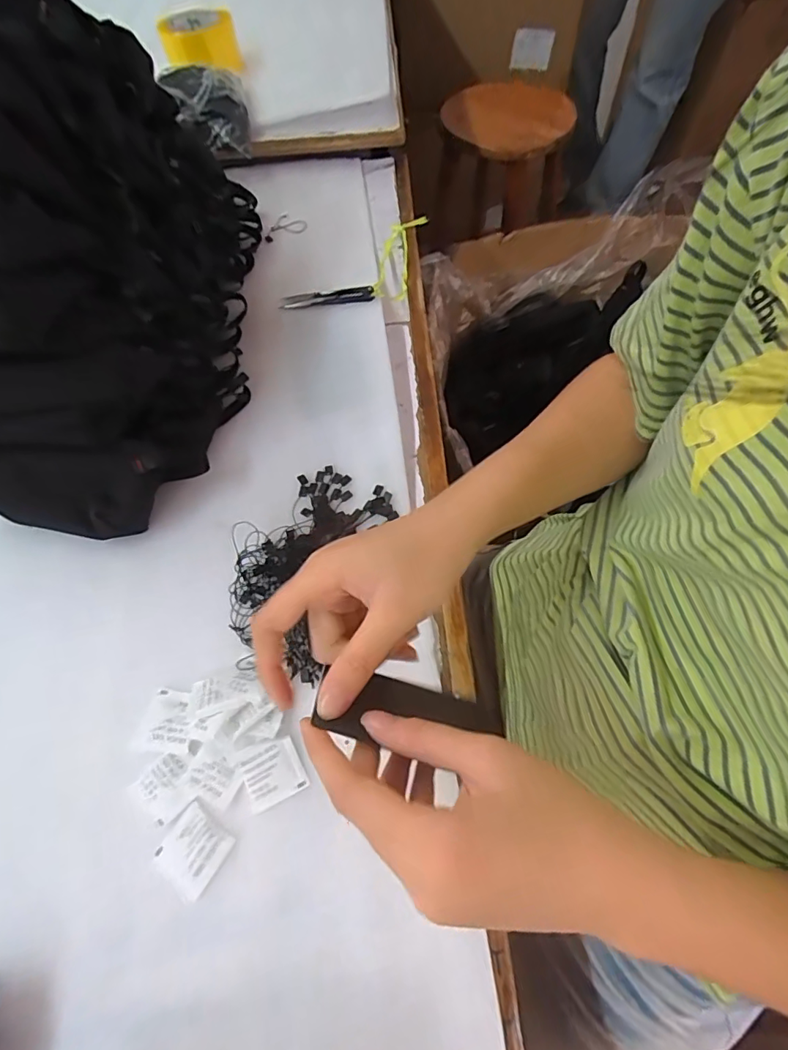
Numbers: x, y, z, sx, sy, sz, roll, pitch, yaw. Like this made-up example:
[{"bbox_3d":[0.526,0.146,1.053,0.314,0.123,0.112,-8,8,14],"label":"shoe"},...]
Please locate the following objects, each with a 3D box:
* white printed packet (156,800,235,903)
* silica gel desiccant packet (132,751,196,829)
[{"bbox_3d":[-0.132,0.213,0.334,0.042,0.004,0.040,31,68,19],"label":"white printed packet"},{"bbox_3d":[-0.155,0.179,0.349,0.039,0.004,0.038,-39,66,-16],"label":"silica gel desiccant packet"}]

